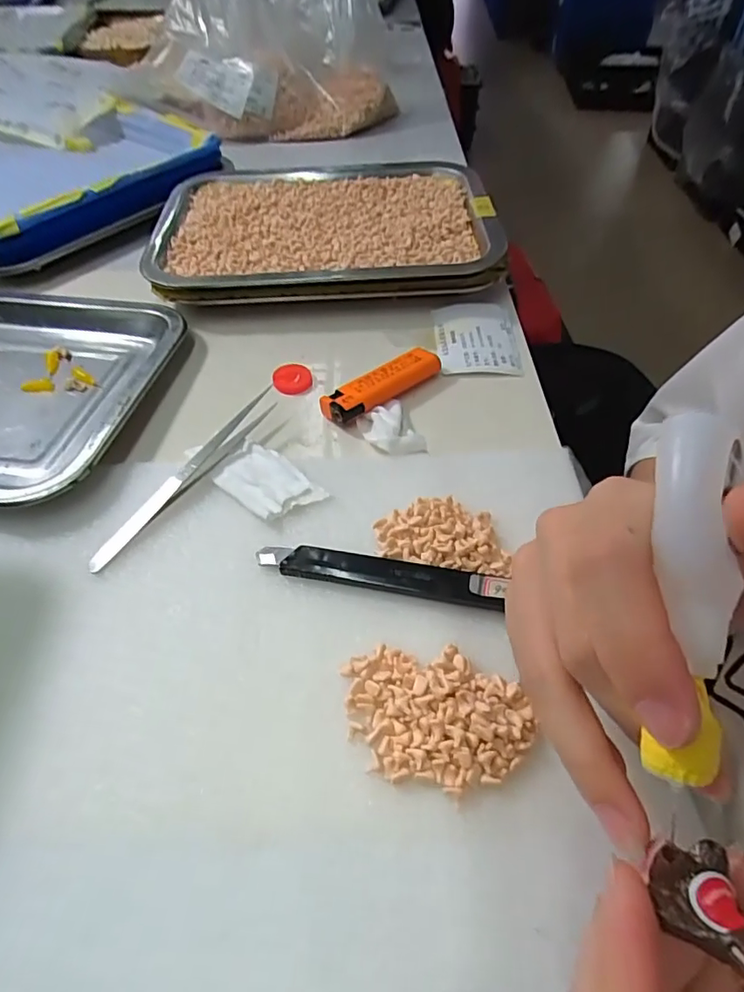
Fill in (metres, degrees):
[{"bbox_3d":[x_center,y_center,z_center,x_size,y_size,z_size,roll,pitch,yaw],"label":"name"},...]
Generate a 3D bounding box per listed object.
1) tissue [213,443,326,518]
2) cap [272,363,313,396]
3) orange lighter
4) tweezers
[{"bbox_3d":[-0.057,-0.007,0.286,0.055,0.005,0.034,36,60,25],"label":"tissue"},{"bbox_3d":[-0.051,-0.076,0.345,0.025,0.006,0.024,0,52,0],"label":"cap"},{"bbox_3d":[0.007,-0.068,0.332,0.080,0.015,0.021,-32,58,-22],"label":"orange lighter"},{"bbox_3d":[-0.096,-0.014,0.291,0.014,0.006,0.139,24,56,18],"label":"tweezers"}]

